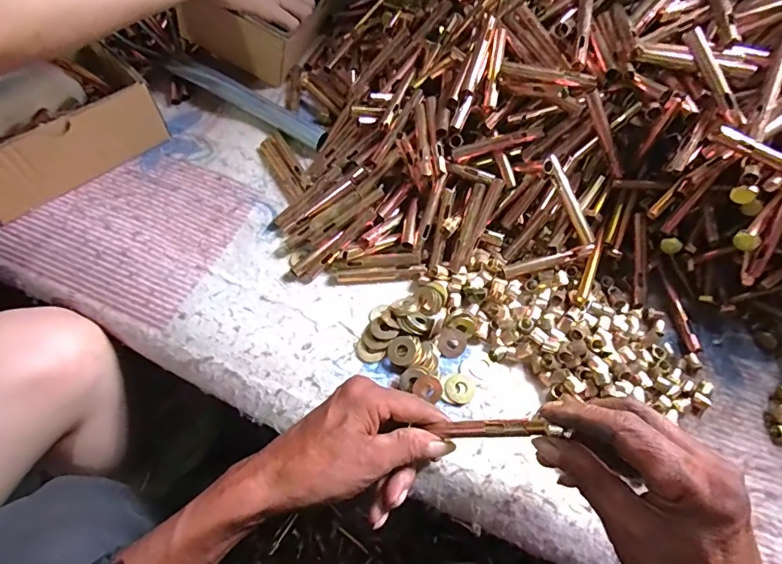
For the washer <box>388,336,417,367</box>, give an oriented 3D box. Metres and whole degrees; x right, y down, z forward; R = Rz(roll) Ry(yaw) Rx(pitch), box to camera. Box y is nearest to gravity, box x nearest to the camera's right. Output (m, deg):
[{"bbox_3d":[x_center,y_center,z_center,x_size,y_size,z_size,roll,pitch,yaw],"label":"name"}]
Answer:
[{"bbox_3d":[0.009,0.059,0.385,0.024,0.004,0.025,1,61,-2],"label":"washer"}]

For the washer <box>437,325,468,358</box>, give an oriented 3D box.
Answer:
[{"bbox_3d":[0.054,0.054,0.400,0.027,0.004,0.026,1,85,-8],"label":"washer"}]

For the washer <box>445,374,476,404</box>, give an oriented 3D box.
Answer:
[{"bbox_3d":[0.058,0.089,0.377,0.024,0.004,0.023,1,61,-2],"label":"washer"}]

